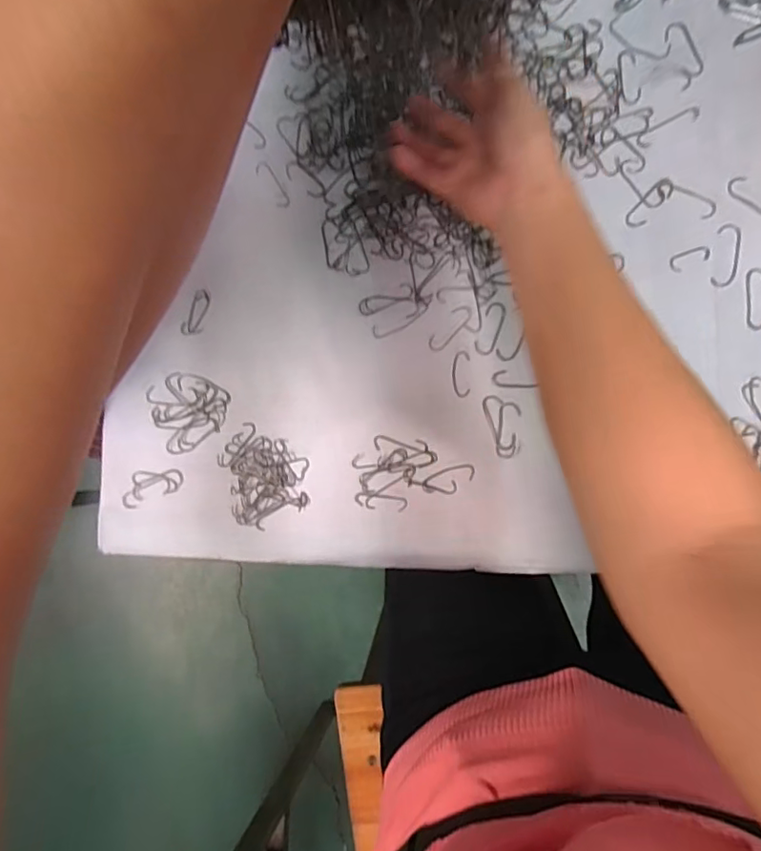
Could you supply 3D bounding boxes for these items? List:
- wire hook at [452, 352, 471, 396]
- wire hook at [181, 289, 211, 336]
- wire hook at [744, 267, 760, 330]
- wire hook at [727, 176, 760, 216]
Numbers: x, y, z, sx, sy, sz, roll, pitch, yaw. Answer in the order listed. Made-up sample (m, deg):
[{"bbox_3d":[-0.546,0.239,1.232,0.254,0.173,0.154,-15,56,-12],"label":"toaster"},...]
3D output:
[{"bbox_3d":[0.062,-0.040,0.421,0.014,0.004,0.036,-3,87,9],"label":"wire hook"},{"bbox_3d":[-0.154,-0.095,0.456,0.017,0.004,0.040,17,90,9],"label":"wire hook"},{"bbox_3d":[0.272,-0.091,0.391,0.017,0.004,0.045,-5,87,9],"label":"wire hook"},{"bbox_3d":[0.275,-0.165,0.396,0.046,0.004,0.016,41,94,8],"label":"wire hook"}]

